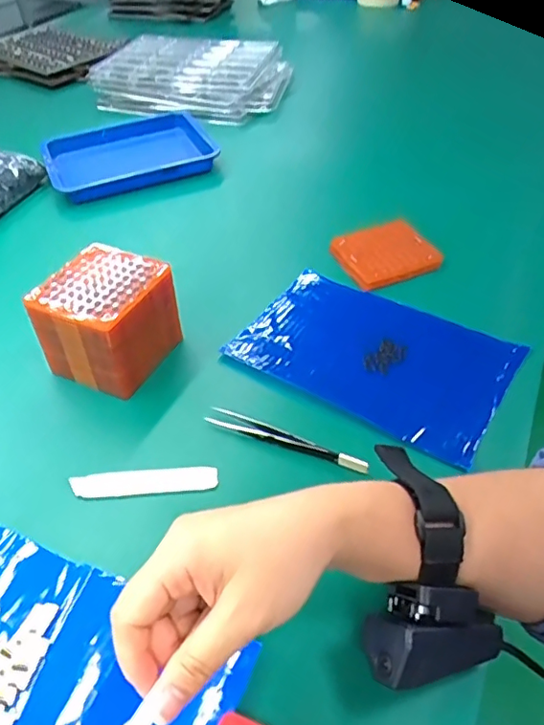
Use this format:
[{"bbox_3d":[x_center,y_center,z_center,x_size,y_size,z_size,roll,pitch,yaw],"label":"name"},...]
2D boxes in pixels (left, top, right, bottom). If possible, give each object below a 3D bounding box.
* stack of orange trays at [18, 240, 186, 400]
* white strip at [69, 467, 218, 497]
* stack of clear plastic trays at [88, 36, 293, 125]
[{"bbox_3d":[-0.137,-0.033,0.464,0.087,0.083,0.094,18,49,18],"label":"stack of orange trays"},{"bbox_3d":[-0.091,0.088,0.395,0.102,0.008,0.020,-4,46,-2],"label":"white strip"},{"bbox_3d":[-0.124,-0.481,0.912,0.305,0.060,0.221,8,46,9],"label":"stack of clear plastic trays"}]

